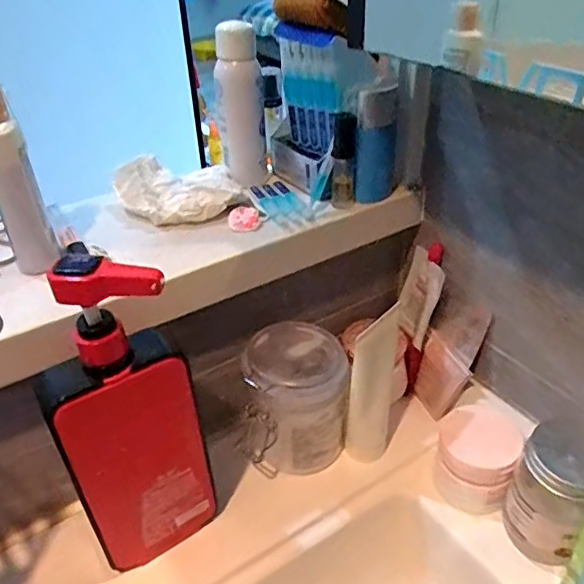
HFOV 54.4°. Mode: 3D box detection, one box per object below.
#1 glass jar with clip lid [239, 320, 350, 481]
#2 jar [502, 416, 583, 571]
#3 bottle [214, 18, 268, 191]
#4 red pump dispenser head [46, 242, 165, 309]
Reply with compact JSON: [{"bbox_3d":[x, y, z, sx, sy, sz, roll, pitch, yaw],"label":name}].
[{"bbox_3d":[0.003,0.106,0.535,0.091,0.126,0.091,-2,35,1],"label":"glass jar with clip lid"},{"bbox_3d":[0.209,0.158,0.448,0.061,0.101,0.061,-2,35,1],"label":"jar"},{"bbox_3d":[-0.049,-0.171,0.525,0.043,0.130,0.037,-3,35,0],"label":"bottle"},{"bbox_3d":[-0.108,-0.010,0.333,0.062,0.025,0.027,-4,35,-2],"label":"red pump dispenser head"}]

